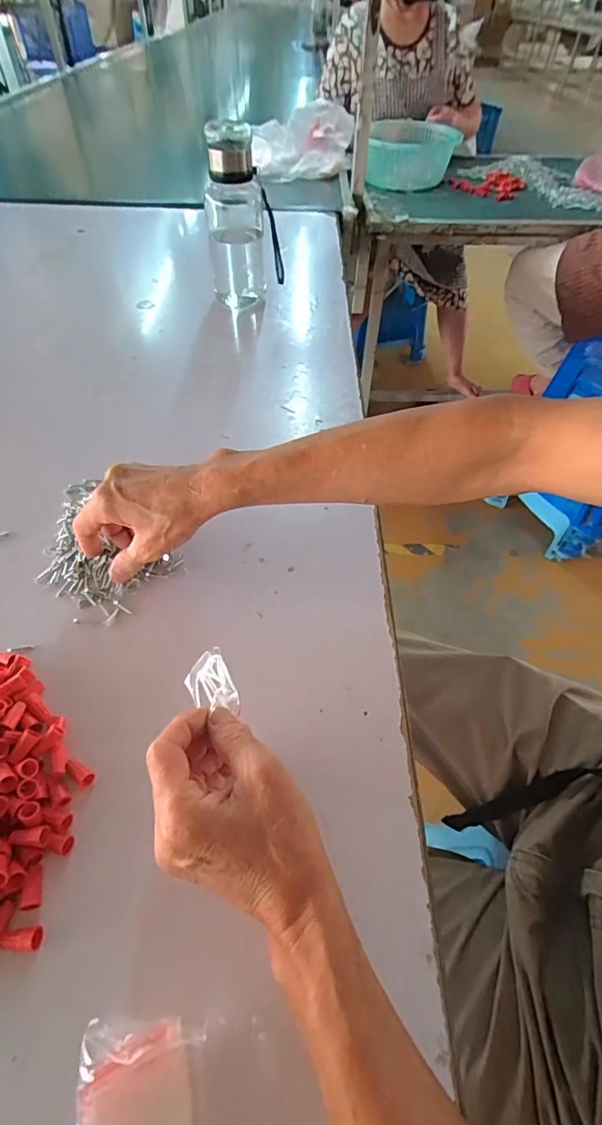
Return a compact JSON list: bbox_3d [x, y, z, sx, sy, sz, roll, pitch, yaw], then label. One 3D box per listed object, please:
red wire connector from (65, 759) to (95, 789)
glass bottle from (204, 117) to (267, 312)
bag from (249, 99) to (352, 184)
[{"bbox_3d":[-0.156,0.148,0.331,0.023,0.007,0.011,30,57,22],"label":"red wire connector"},{"bbox_3d":[-0.102,-0.519,0.731,0.085,0.230,0.094,-4,52,-5],"label":"glass bottle"},{"bbox_3d":[-0.012,-1.080,1.224,0.286,0.155,0.119,7,52,4],"label":"bag"}]

